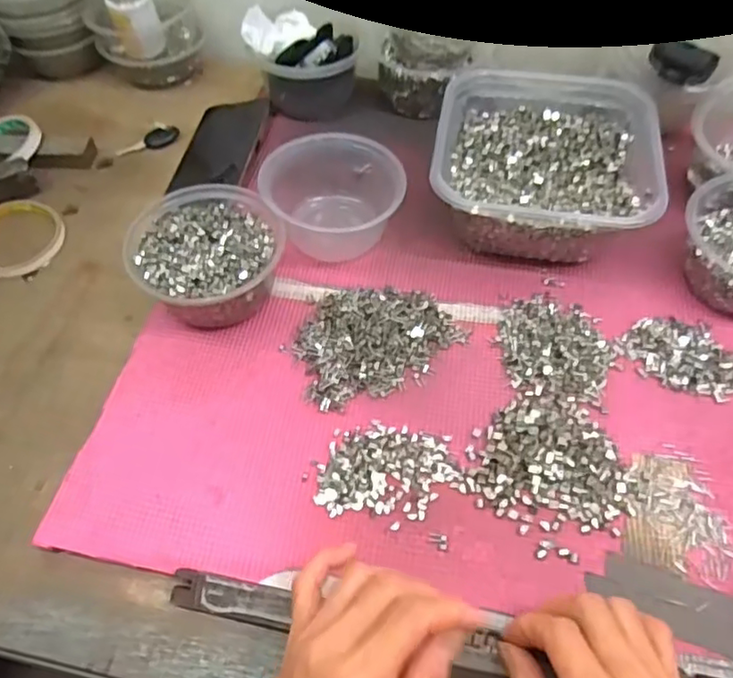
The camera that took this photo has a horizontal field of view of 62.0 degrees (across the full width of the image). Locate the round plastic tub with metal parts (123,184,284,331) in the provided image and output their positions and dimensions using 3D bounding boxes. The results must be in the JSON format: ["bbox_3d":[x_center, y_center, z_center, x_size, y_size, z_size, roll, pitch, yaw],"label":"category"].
[{"bbox_3d":[-0.122,-0.058,0.480,0.109,0.067,0.112,0,56,0],"label":"round plastic tub with metal parts"}]

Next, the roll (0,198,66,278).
[{"bbox_3d":[-0.311,-0.091,0.544,0.079,0.019,0.083,0,56,0],"label":"roll"}]

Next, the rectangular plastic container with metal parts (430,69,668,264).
[{"bbox_3d":[0.148,-0.148,0.524,0.166,0.084,0.178,10,56,8],"label":"rectangular plastic container with metal parts"}]

